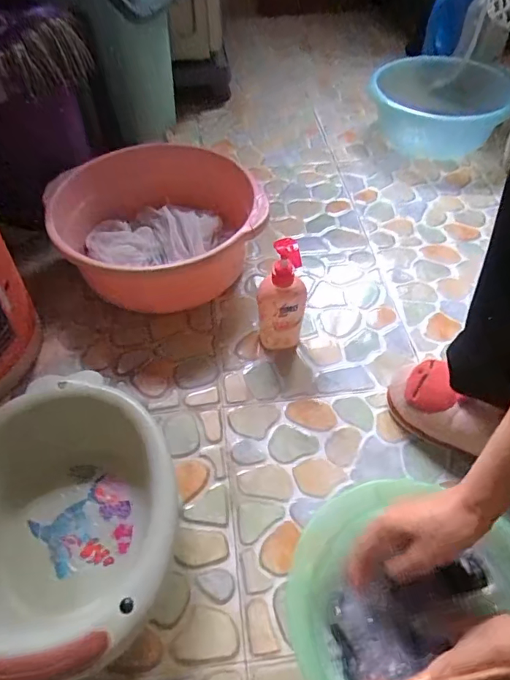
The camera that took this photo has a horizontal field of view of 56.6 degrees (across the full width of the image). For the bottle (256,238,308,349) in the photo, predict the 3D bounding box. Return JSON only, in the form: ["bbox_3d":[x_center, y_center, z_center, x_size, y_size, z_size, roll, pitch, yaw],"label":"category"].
[{"bbox_3d":[0.037,-0.052,0.653,0.065,0.187,0.038,-5,51,-4],"label":"bottle"}]

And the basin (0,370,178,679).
[{"bbox_3d":[-0.207,0.189,0.514,0.228,0.093,0.310,-11,52,-9],"label":"basin"}]

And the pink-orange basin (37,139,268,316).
[{"bbox_3d":[-0.154,-0.187,0.793,0.320,0.135,0.320,0,51,0],"label":"pink-orange basin"}]

